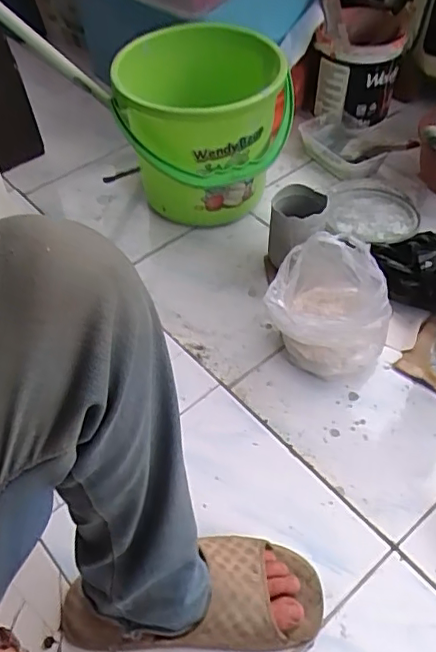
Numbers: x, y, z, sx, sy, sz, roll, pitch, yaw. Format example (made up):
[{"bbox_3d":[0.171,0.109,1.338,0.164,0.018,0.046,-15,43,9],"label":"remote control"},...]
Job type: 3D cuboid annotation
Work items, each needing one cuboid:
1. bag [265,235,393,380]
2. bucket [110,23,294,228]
[{"bbox_3d":[0.157,-0.023,0.783,0.161,0.149,0.147,16,53,13],"label":"bag"},{"bbox_3d":[-0.023,-0.341,0.981,0.288,0.206,0.259,2,53,5],"label":"bucket"}]

